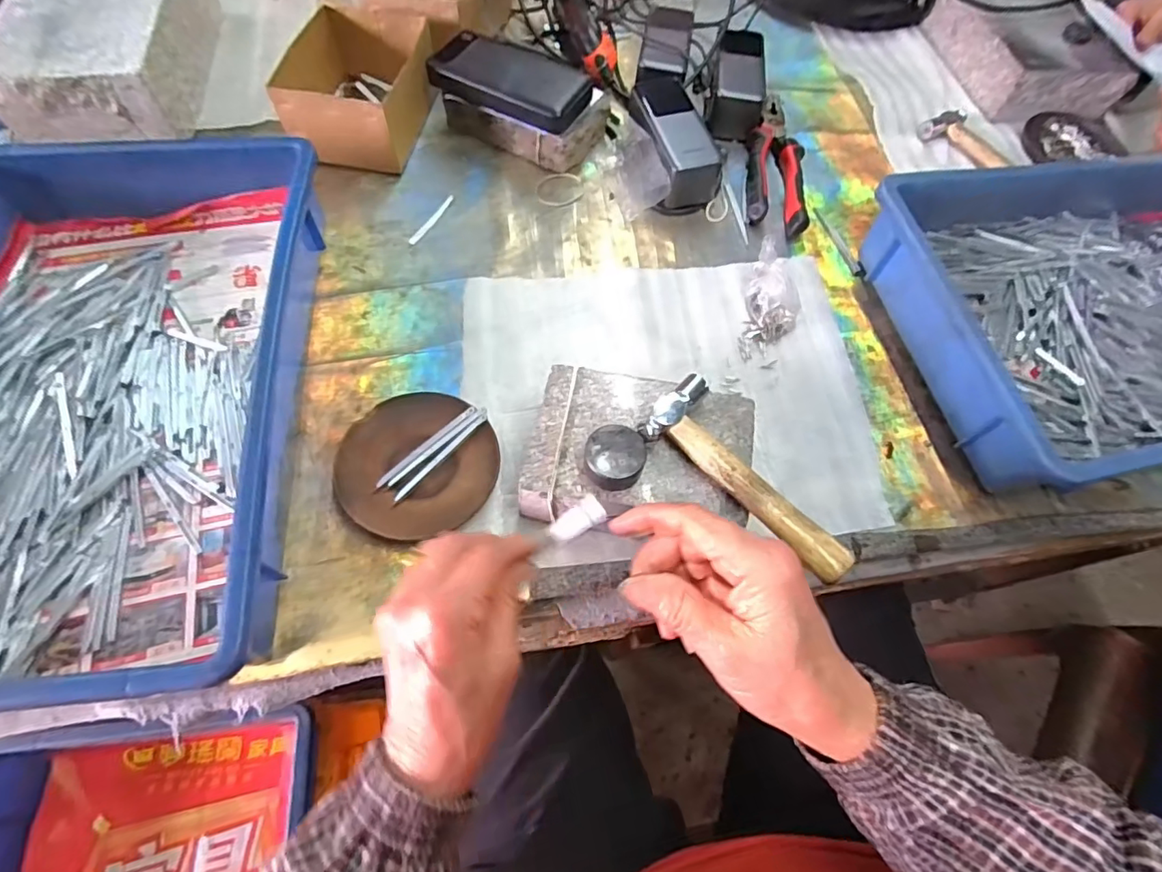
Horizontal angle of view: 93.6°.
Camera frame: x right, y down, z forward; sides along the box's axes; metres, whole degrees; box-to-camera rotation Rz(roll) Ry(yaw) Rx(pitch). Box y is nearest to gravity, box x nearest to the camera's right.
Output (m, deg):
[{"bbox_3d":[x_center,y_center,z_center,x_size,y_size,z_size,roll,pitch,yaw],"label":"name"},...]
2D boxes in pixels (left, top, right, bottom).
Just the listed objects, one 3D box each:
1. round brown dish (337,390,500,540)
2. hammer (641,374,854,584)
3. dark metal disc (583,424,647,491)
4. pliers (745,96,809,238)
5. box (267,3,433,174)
[{"bbox_3d":[-0.120,0.021,0.406,0.113,0.016,0.113,2,63,-4],"label":"round brown dish"},{"bbox_3d":[0.108,0.025,0.347,0.055,0.015,0.150,-40,73,-21],"label":"hammer"},{"bbox_3d":[0.021,0.014,0.348,0.037,0.022,0.035,-3,64,-7],"label":"dark metal disc"},{"bbox_3d":[0.205,-0.293,0.581,0.055,0.023,0.202,7,63,-1],"label":"pliers"},{"bbox_3d":[-0.221,-0.352,0.555,0.121,0.068,0.164,11,64,1],"label":"box"}]

